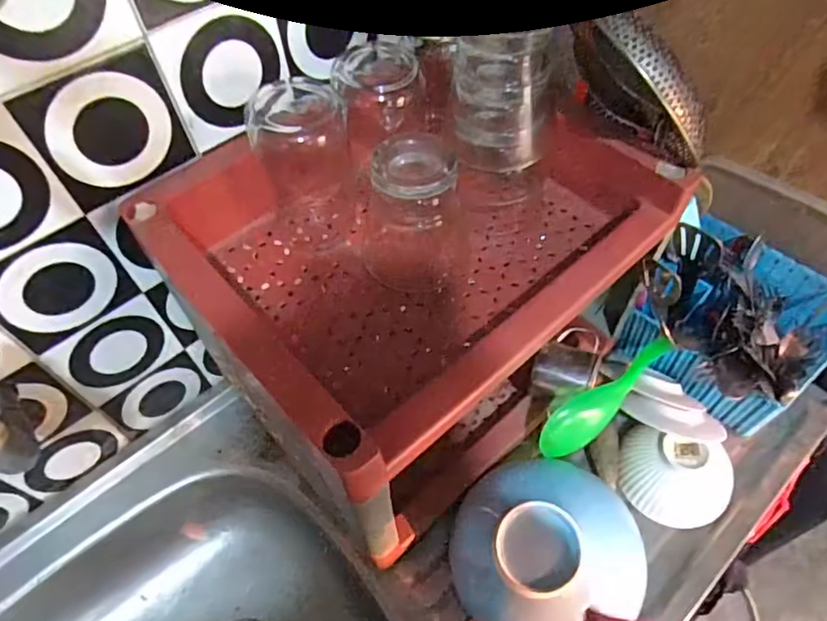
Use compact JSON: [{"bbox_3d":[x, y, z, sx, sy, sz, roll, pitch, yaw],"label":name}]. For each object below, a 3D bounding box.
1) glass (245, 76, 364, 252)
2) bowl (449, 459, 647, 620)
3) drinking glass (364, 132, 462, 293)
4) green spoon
[{"bbox_3d":[-0.088,-0.121,0.461,0.077,0.114,0.082,-17,56,-9],"label":"glass"},{"bbox_3d":[0.117,0.201,0.481,0.162,0.081,0.140,0,55,3],"label":"bowl"},{"bbox_3d":[-0.002,-0.081,0.438,0.079,0.107,0.078,-1,55,3],"label":"drinking glass"},{"bbox_3d":[0.186,0.083,0.529,0.159,0.035,0.036,-39,61,-6],"label":"green spoon"}]

